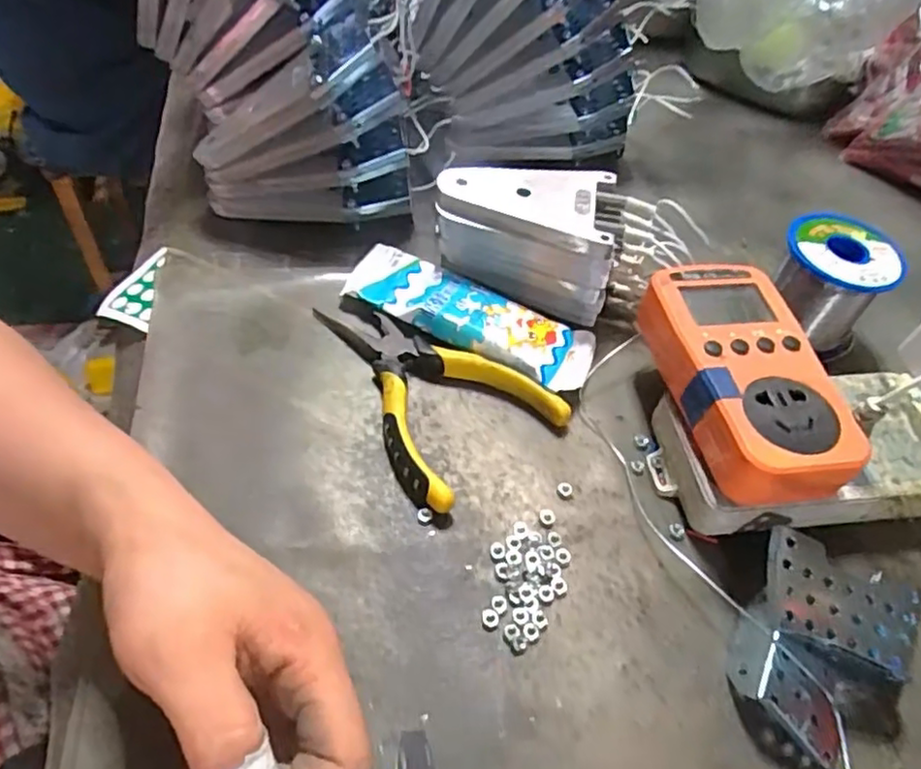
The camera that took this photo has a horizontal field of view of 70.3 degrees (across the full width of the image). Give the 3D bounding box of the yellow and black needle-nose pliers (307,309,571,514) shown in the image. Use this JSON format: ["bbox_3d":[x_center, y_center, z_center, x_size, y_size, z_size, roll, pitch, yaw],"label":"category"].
[{"bbox_3d":[-0.024,-0.003,0.358,0.094,0.017,0.138,-34,62,-28],"label":"yellow and black needle-nose pliers"}]

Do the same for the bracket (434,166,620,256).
[{"bbox_3d":[0.040,-0.110,0.382,0.101,0.012,0.063,16,52,6],"label":"bracket"}]

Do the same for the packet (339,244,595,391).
[{"bbox_3d":[0.005,-0.040,0.388,0.149,0.020,0.049,24,53,13],"label":"packet"}]

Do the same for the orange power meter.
[{"bbox_3d":[0.136,-0.005,0.319,0.067,0.030,0.125,-4,52,-9],"label":"orange power meter"}]

